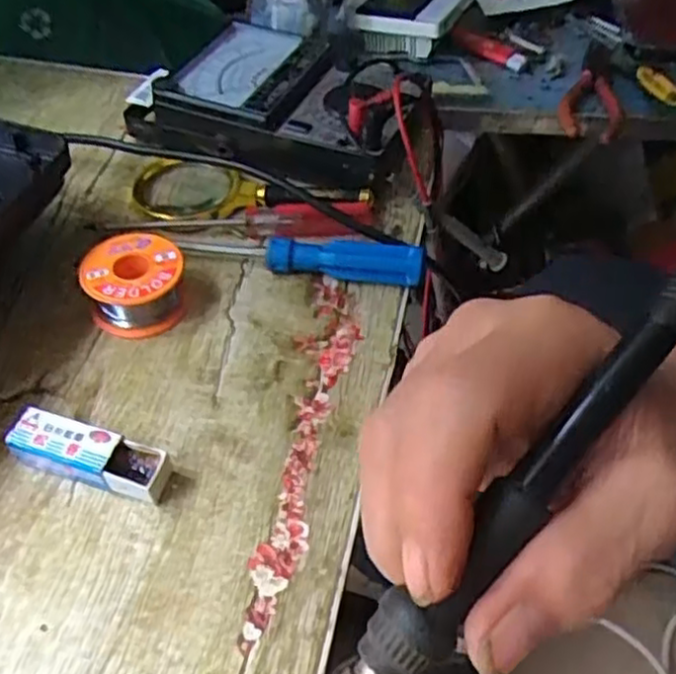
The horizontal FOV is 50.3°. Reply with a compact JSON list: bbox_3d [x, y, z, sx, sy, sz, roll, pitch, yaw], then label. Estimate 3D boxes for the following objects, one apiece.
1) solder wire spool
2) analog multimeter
[{"bbox_3d":[-0.111,-0.028,0.394,0.052,0.030,0.052,0,49,0],"label":"solder wire spool"},{"bbox_3d":[-0.041,-0.167,0.505,0.179,0.043,0.113,17,51,14],"label":"analog multimeter"}]

